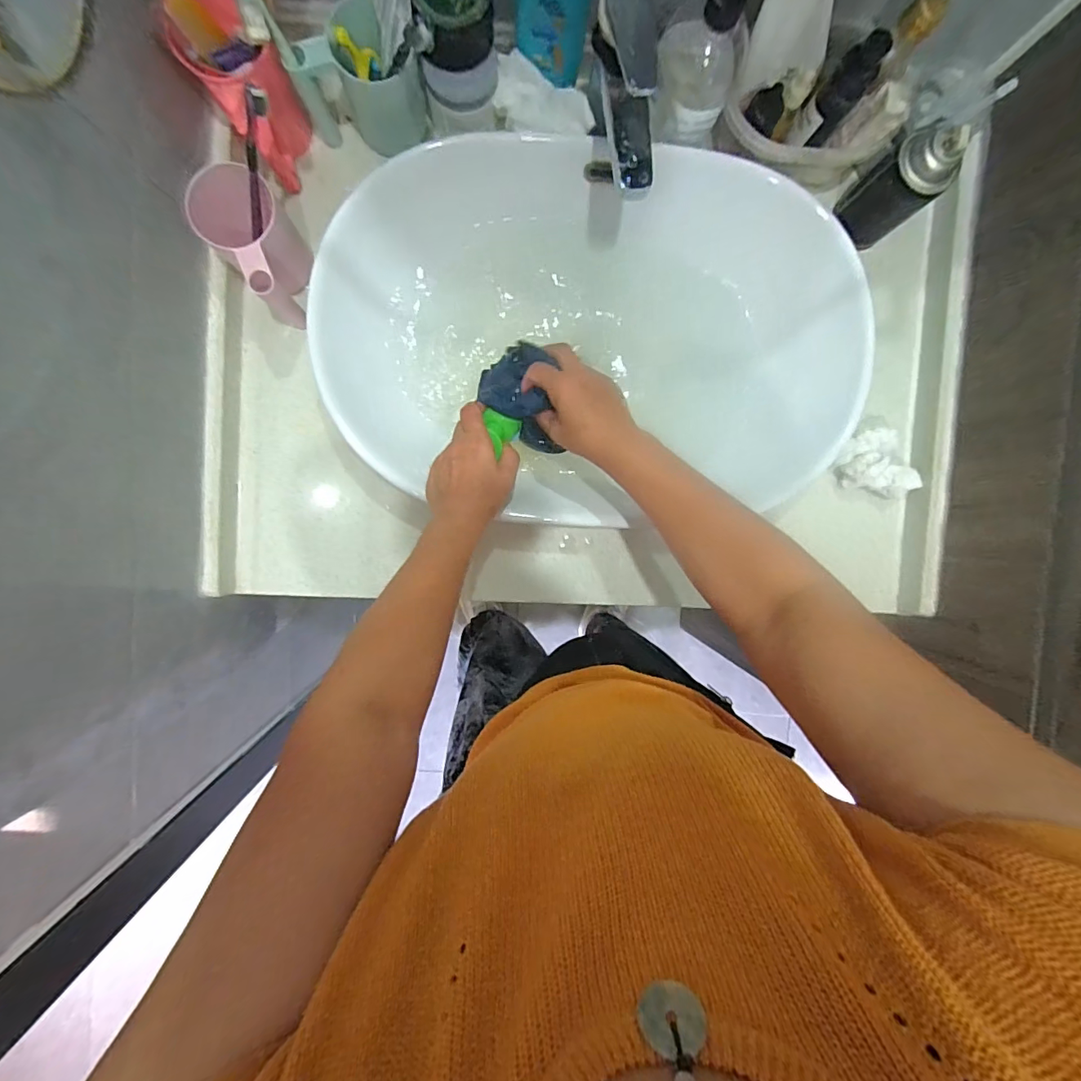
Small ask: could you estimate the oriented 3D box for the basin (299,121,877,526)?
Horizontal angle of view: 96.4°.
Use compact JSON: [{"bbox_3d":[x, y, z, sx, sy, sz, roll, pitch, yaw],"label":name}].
[{"bbox_3d":[0.060,-0.228,0.550,0.541,0.124,0.364,0,94,-4],"label":"basin"}]

